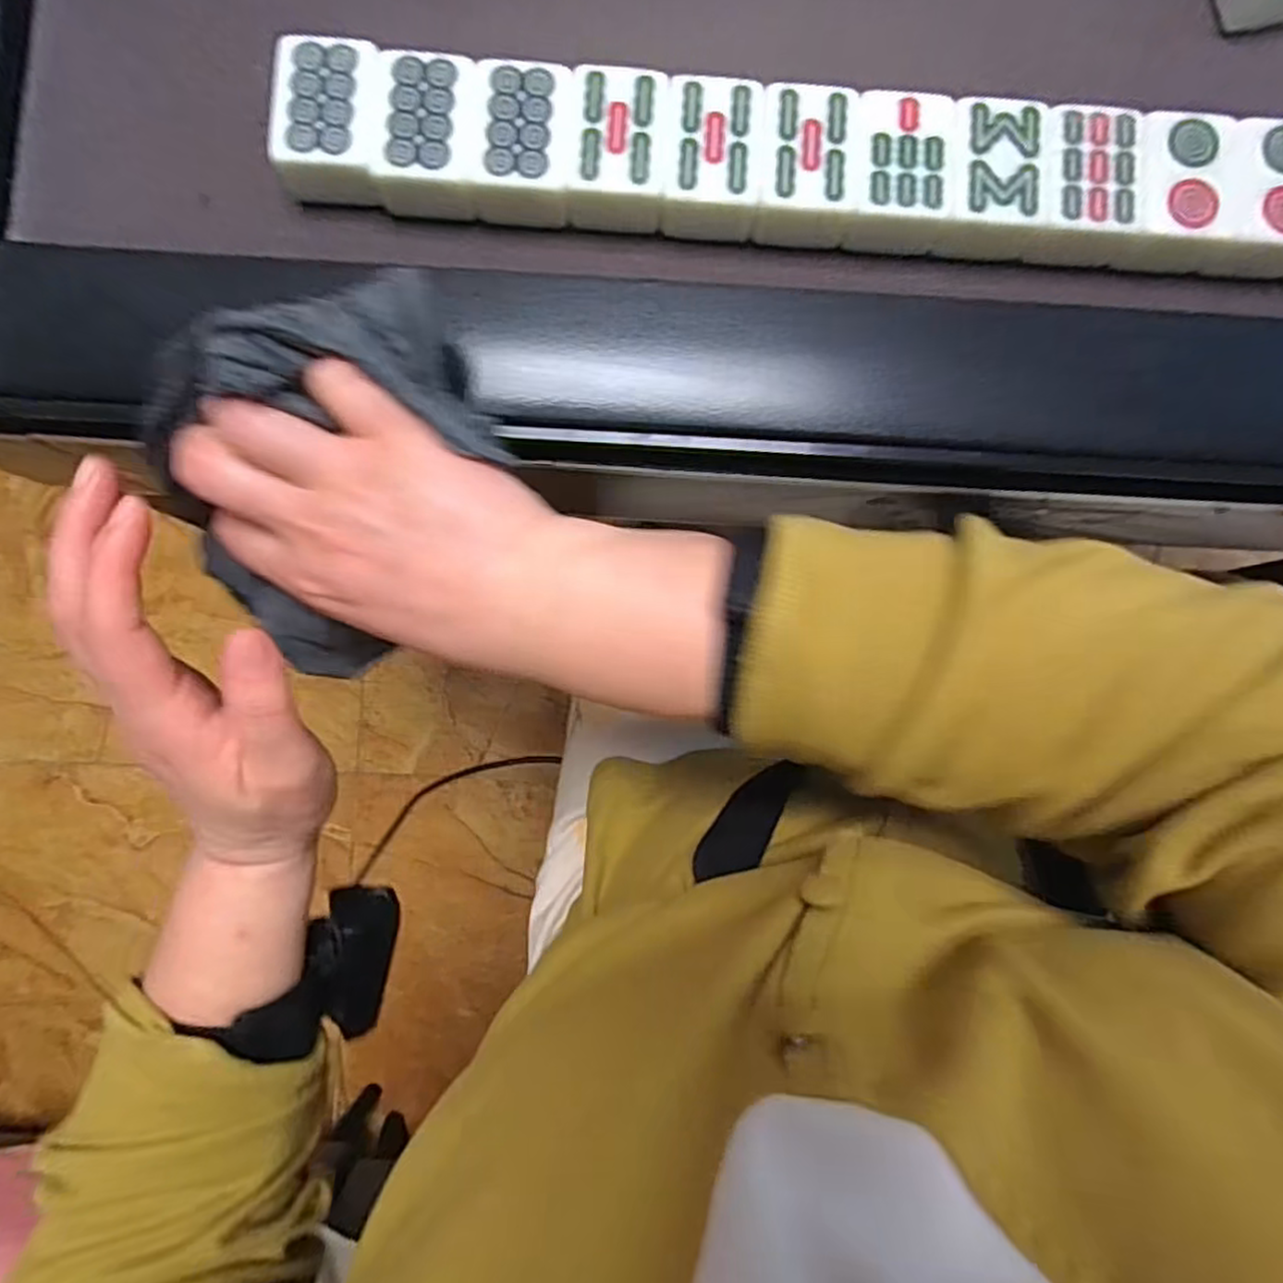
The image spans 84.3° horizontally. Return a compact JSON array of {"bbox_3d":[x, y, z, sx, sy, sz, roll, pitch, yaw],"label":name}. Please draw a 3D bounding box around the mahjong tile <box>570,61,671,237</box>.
[{"bbox_3d":[-0.008,-0.184,0.267,0.034,0.022,0.050,4,86,-1],"label":"mahjong tile"}]

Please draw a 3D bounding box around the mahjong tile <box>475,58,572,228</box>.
[{"bbox_3d":[-0.043,-0.184,0.266,0.035,0.022,0.053,0,86,-1],"label":"mahjong tile"}]

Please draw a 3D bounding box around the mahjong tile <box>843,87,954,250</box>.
[{"bbox_3d":[0.096,-0.177,0.268,0.036,0.020,0.050,1,86,-1],"label":"mahjong tile"}]

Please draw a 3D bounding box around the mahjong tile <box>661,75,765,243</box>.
[{"bbox_3d":[0.026,-0.181,0.266,0.034,0.019,0.050,4,86,-1],"label":"mahjong tile"}]

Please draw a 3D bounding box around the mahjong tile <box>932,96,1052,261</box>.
[{"bbox_3d":[0.133,-0.174,0.268,0.036,0.017,0.051,3,86,-1],"label":"mahjong tile"}]

